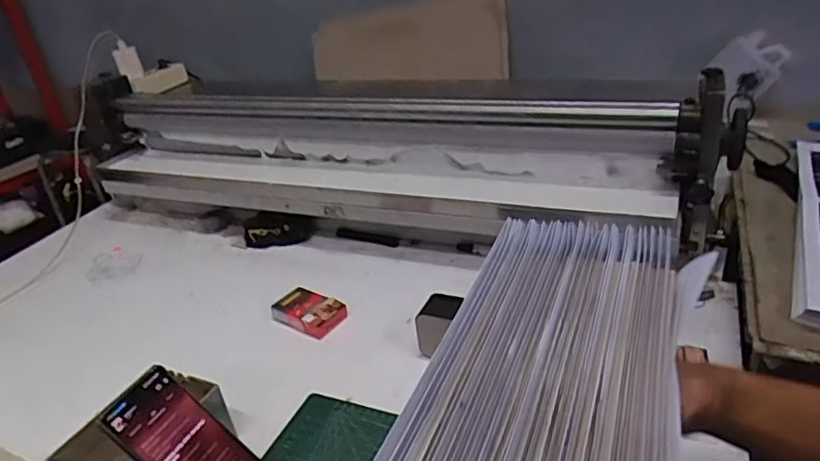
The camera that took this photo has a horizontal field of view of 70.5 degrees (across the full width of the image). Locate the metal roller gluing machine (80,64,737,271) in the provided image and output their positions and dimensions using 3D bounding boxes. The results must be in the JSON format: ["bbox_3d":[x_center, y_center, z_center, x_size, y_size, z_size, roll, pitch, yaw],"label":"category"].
[{"bbox_3d":[-0.121,-0.123,0.984,1.145,0.205,0.185,6,32,23],"label":"metal roller gluing machine"}]

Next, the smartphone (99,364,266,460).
[{"bbox_3d":[-0.202,0.204,0.541,0.009,0.161,0.073,-42,5,39],"label":"smartphone"}]

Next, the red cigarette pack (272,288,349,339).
[{"bbox_3d":[-0.140,0.112,0.803,0.104,0.029,0.062,14,36,34],"label":"red cigarette pack"}]

